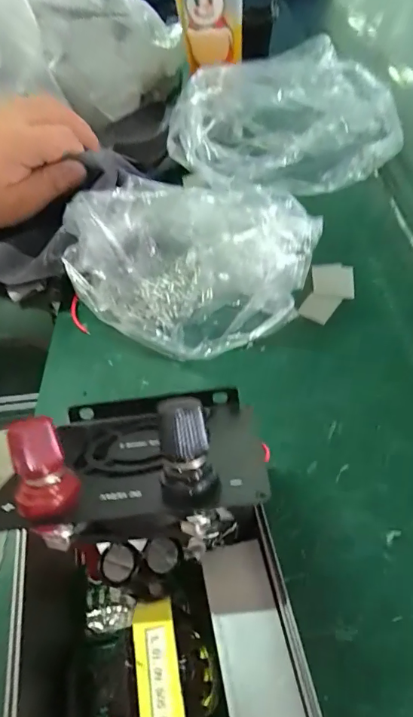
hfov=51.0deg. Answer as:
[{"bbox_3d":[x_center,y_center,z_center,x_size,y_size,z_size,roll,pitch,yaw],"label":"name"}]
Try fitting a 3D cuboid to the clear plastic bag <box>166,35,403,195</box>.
[{"bbox_3d":[0.069,-0.209,0.392,0.196,0.086,0.110,10,54,13],"label":"clear plastic bag"}]

